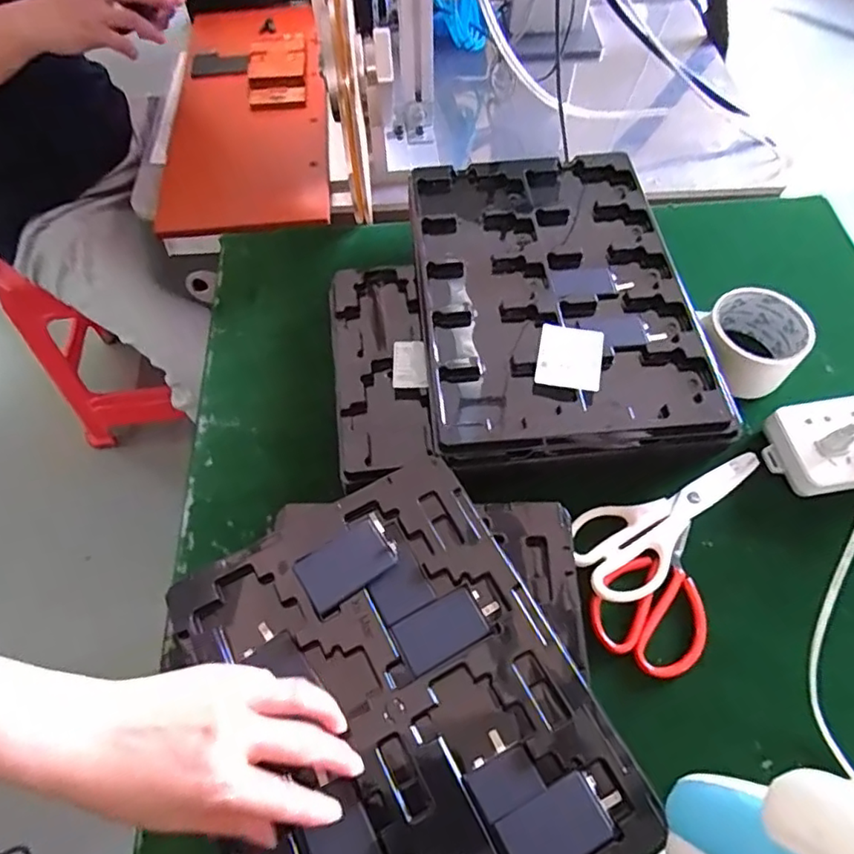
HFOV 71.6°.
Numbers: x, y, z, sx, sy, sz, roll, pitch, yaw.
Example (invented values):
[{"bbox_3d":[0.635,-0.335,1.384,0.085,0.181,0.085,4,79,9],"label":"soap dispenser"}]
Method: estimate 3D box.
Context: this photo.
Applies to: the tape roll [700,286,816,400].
[{"bbox_3d":[0.300,-0.078,0.550,0.086,0.055,0.091,0,60,0],"label":"tape roll"}]

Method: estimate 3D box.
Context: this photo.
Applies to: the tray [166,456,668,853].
[{"bbox_3d":[-0.019,0.173,0.377,0.215,0.019,0.275,-24,63,-13],"label":"tray"}]

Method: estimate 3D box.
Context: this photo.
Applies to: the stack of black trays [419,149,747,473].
[{"bbox_3d":[0.110,-0.116,0.556,0.237,0.061,0.352,-6,61,-3],"label":"stack of black trays"}]

